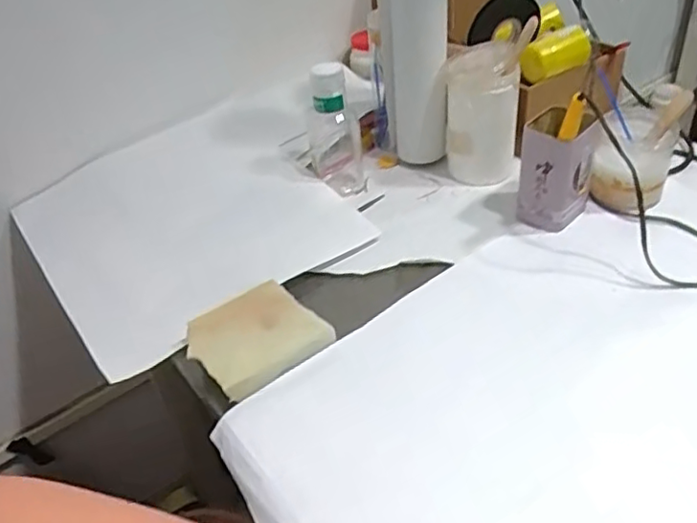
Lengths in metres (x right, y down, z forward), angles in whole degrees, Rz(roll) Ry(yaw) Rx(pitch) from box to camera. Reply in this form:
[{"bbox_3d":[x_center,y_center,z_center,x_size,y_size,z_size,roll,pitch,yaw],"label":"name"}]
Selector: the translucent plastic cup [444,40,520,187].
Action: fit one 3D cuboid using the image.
[{"bbox_3d":[0.160,-0.176,0.762,0.065,0.162,0.078,-29,42,-25],"label":"translucent plastic cup"}]

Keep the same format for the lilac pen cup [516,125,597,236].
[{"bbox_3d":[0.227,-0.097,0.684,0.073,0.120,0.067,9,41,20],"label":"lilac pen cup"}]

